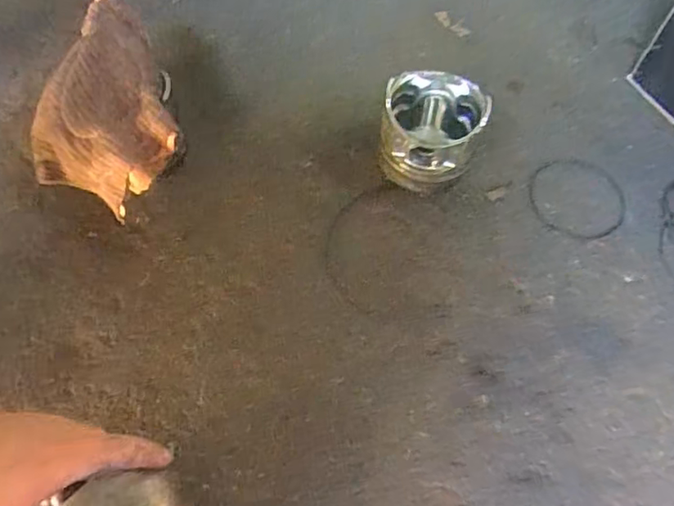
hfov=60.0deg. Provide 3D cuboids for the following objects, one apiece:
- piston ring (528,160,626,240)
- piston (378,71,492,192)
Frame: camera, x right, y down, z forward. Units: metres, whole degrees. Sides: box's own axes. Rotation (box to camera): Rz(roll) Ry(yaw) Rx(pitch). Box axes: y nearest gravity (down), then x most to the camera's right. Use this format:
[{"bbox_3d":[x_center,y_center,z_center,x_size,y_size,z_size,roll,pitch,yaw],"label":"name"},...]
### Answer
[{"bbox_3d":[0.241,-0.056,0.588,0.095,0.004,0.094,0,62,-1],"label":"piston ring"},{"bbox_3d":[0.090,-0.119,0.568,0.091,0.082,0.088,0,62,-1],"label":"piston"}]

